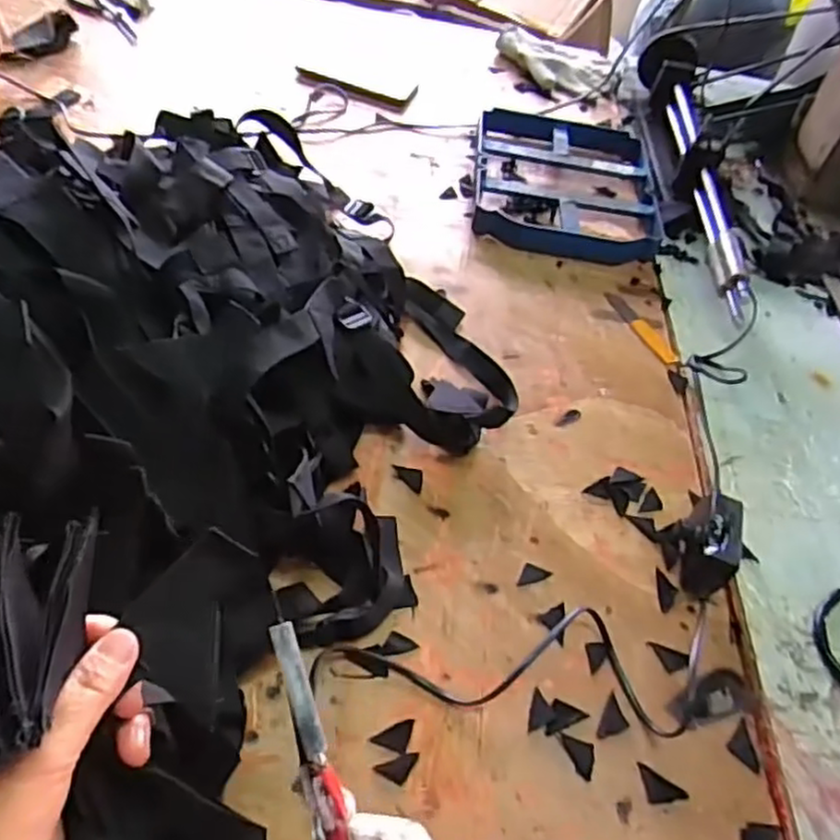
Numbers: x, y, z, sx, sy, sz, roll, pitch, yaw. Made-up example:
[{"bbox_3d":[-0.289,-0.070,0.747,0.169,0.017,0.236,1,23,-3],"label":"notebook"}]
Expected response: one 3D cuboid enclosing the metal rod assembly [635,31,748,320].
[{"bbox_3d":[0.351,-0.332,0.902,0.056,0.090,0.539,6,51,-6],"label":"metal rod assembly"}]

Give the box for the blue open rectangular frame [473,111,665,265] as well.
[{"bbox_3d":[0.178,-0.293,0.866,0.217,0.035,0.268,9,51,-4],"label":"blue open rectangular frame"}]

